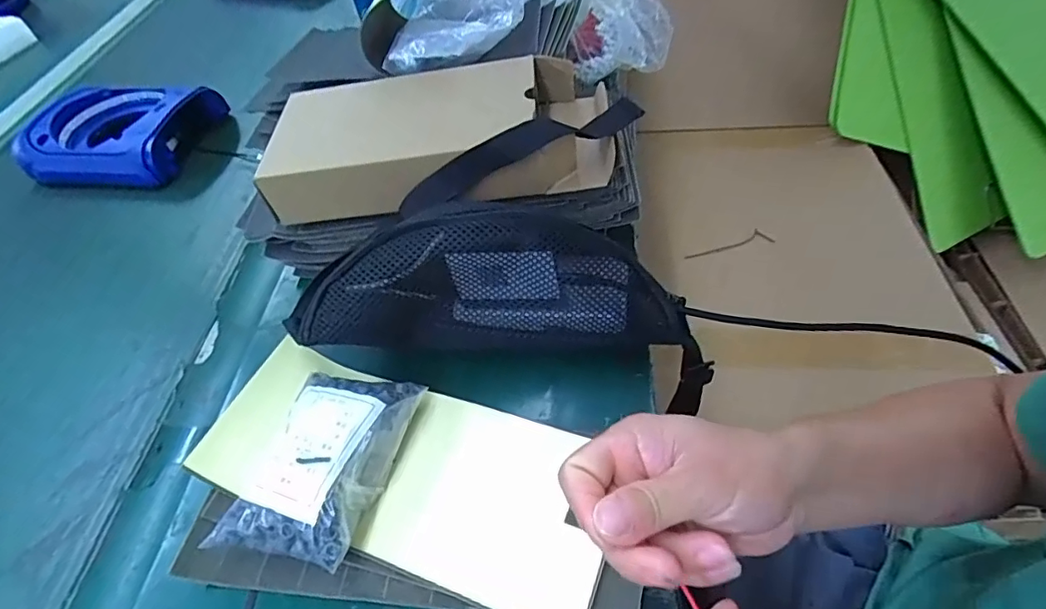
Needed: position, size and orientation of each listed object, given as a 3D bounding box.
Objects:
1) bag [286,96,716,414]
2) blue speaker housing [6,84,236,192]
[{"bbox_3d":[-0.018,0.000,0.425,0.311,0.140,0.077,-2,50,9],"label":"bag"},{"bbox_3d":[-0.531,-0.226,0.728,0.208,0.066,0.162,6,50,12],"label":"blue speaker housing"}]

